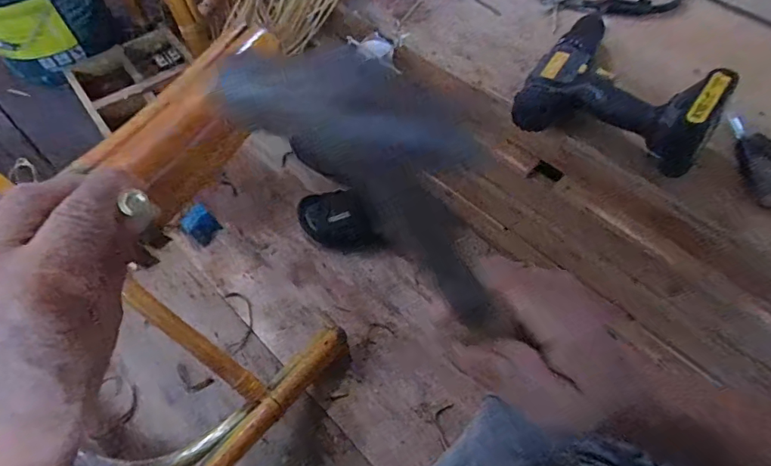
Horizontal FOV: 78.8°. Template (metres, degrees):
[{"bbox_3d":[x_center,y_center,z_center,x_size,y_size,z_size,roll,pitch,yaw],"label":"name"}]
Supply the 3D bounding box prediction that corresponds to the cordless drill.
[{"bbox_3d":[0.269,-0.154,0.543,0.152,0.090,0.204,-42,55,-17],"label":"cordless drill"}]

